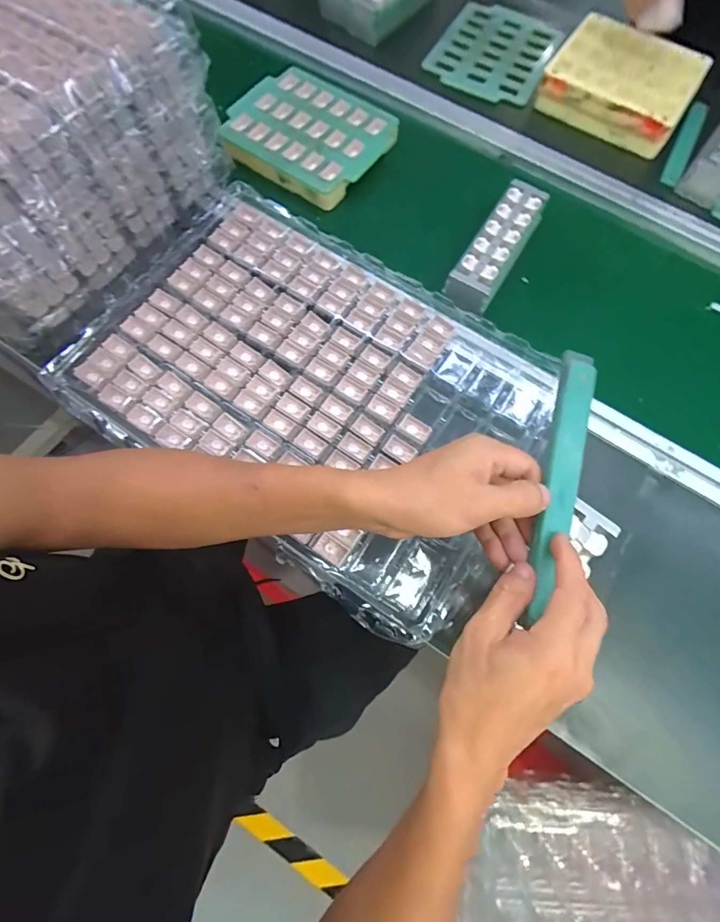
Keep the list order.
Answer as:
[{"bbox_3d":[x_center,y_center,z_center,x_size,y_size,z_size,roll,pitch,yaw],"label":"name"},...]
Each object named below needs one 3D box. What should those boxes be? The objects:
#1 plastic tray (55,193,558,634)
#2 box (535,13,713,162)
[{"bbox_3d":[-0.051,-0.100,0.479,0.517,0.034,0.363,33,74,9],"label":"plastic tray"},{"bbox_3d":[0.386,-0.561,0.620,0.202,0.063,0.147,29,73,8],"label":"box"}]

